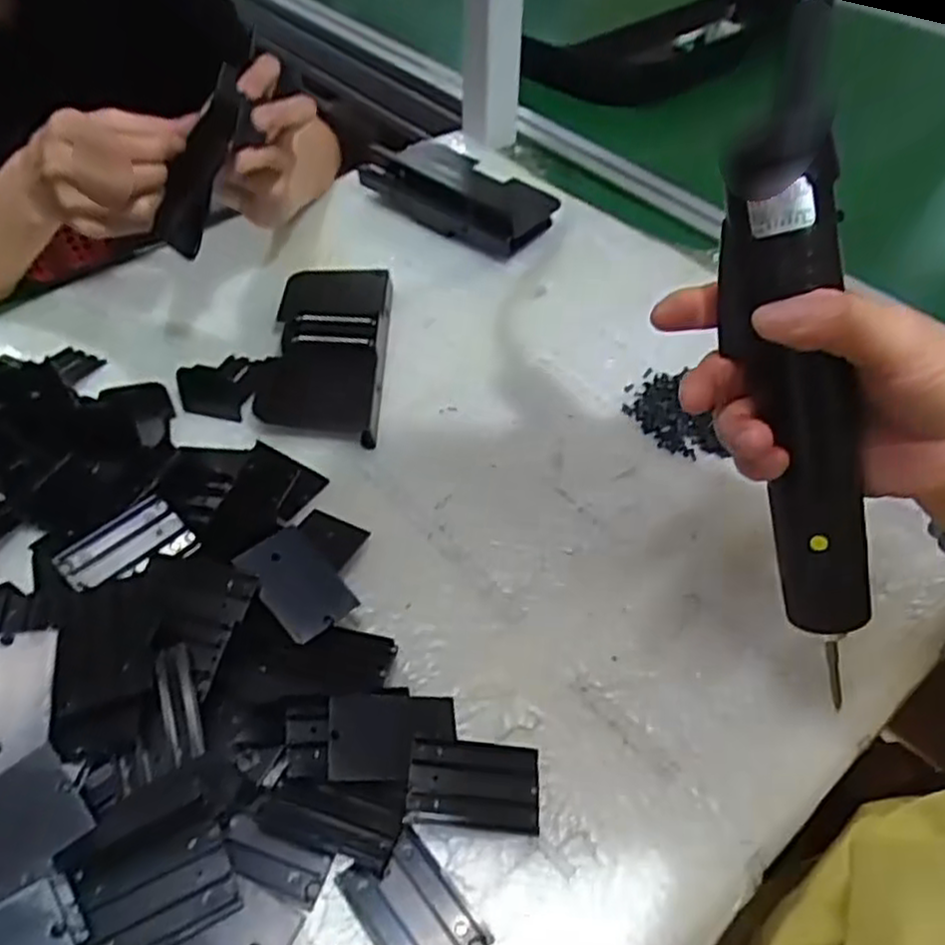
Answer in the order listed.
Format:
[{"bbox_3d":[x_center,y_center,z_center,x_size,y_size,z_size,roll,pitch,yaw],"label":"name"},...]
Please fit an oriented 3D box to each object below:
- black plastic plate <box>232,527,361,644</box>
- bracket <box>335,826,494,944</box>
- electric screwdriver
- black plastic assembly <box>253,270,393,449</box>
[{"bbox_3d":[-0.084,0.052,0.363,0.036,0.006,0.053,-33,71,-33],"label":"black plastic plate"},{"bbox_3d":[-0.023,0.166,0.288,0.035,0.005,0.054,-30,55,-26],"label":"bracket"},{"bbox_3d":[0.129,-0.019,0.299,0.033,0.217,0.043,-24,20,-21],"label":"electric screwdriver"},{"bbox_3d":[-0.096,-0.083,0.497,0.076,0.035,0.160,1,48,-1],"label":"black plastic assembly"}]

